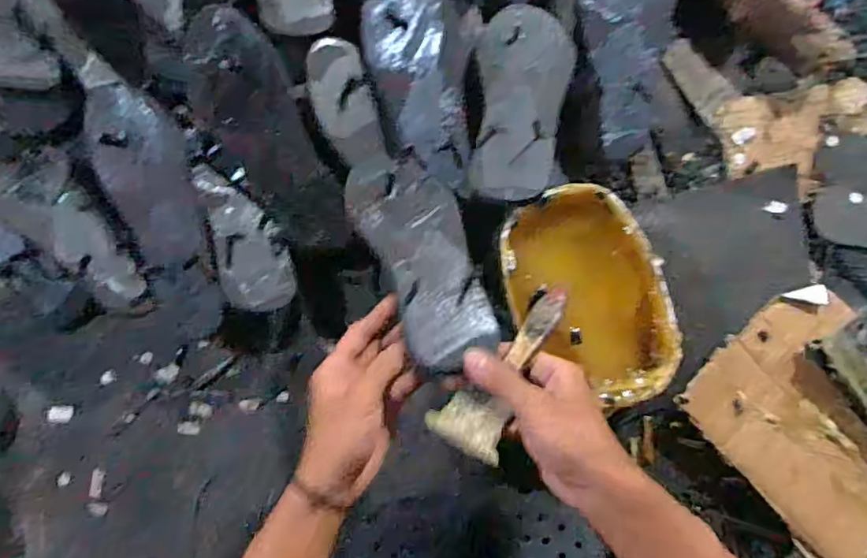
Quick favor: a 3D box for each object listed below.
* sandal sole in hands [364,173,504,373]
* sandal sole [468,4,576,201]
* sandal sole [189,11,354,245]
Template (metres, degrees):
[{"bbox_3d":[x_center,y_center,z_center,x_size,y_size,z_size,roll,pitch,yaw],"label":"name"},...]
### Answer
[{"bbox_3d":[-0.007,-0.017,0.463,0.077,0.034,0.198,-15,54,0],"label":"sandal sole in hands"},{"bbox_3d":[0.085,-0.171,0.542,0.088,0.016,0.210,2,71,8],"label":"sandal sole"},{"bbox_3d":[-0.164,-0.138,0.560,0.089,0.024,0.236,-28,106,-1],"label":"sandal sole"}]

